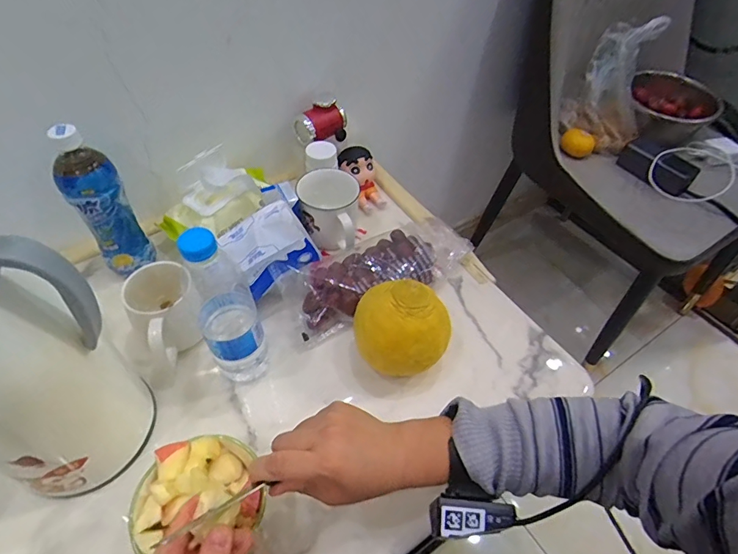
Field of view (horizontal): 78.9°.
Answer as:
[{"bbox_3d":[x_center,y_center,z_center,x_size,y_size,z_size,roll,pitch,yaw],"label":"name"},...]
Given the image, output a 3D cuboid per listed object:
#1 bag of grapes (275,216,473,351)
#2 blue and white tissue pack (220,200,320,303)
[{"bbox_3d":[0.011,-0.012,0.631,0.281,0.052,0.114,-25,56,-21],"label":"bag of grapes"},{"bbox_3d":[-0.125,-0.038,0.561,0.099,0.047,0.087,-36,82,-15],"label":"blue and white tissue pack"}]

